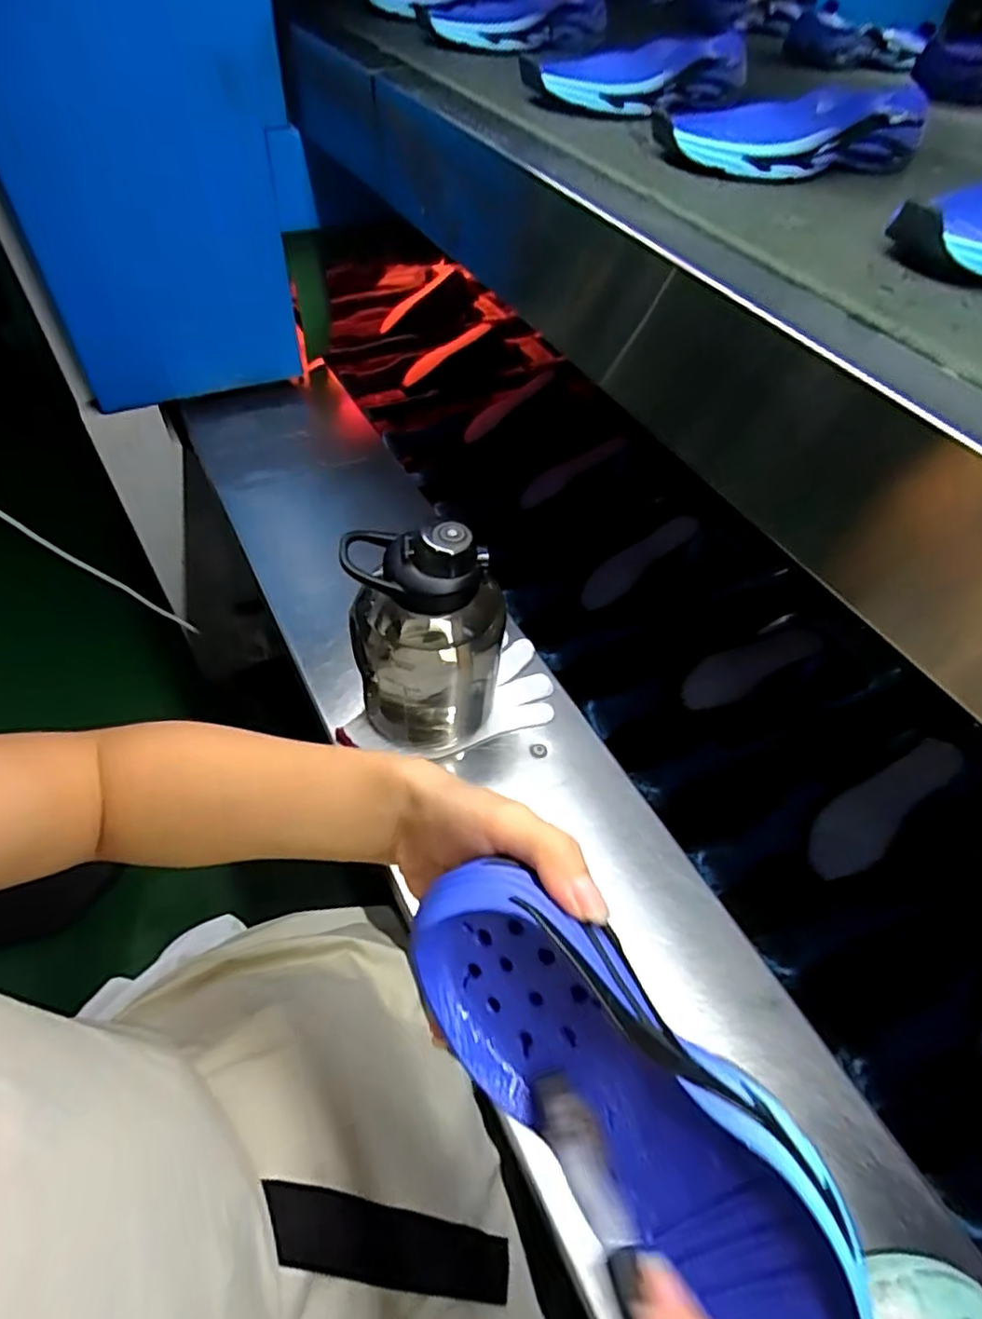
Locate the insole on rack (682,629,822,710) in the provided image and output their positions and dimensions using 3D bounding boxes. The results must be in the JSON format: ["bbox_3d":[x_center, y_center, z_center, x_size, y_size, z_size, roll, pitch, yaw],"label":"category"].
[{"bbox_3d":[0.287,0.005,0.727,0.181,0.009,0.055,-25,55,-18],"label":"insole on rack"}]

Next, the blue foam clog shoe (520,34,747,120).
[{"bbox_3d":[0.139,-0.519,0.576,0.243,0.036,0.086,-29,58,-19],"label":"blue foam clog shoe"}]

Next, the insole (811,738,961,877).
[{"bbox_3d":[0.384,0.143,0.636,0.181,0.009,0.058,-37,60,-7],"label":"insole"}]

